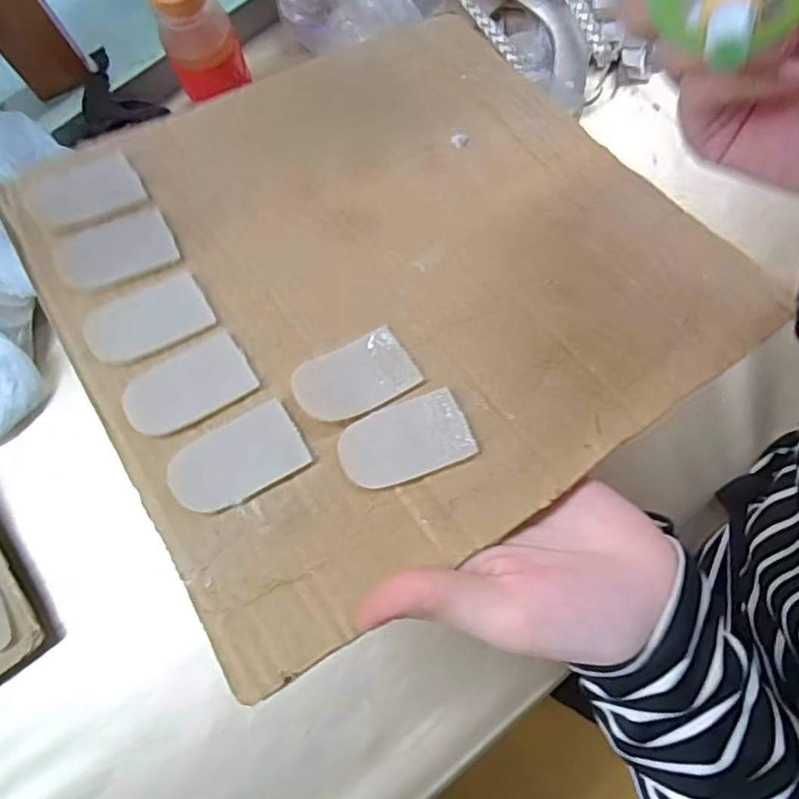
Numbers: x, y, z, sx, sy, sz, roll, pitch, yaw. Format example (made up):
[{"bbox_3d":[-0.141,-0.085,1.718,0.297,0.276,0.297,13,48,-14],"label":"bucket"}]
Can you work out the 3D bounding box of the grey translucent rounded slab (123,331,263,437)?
[{"bbox_3d":[-0.089,-0.005,0.252,0.052,0.004,0.030,-32,71,-17],"label":"grey translucent rounded slab"}]

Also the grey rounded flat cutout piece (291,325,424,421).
[{"bbox_3d":[-0.019,-0.009,0.252,0.050,0.004,0.031,-27,70,-19],"label":"grey rounded flat cutout piece"}]

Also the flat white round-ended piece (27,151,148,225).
[{"bbox_3d":[-0.151,-0.101,0.289,0.050,0.004,0.032,-30,74,-23],"label":"flat white round-ended piece"}]

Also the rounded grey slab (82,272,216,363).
[{"bbox_3d":[-0.112,-0.035,0.265,0.052,0.004,0.033,-26,66,-15],"label":"rounded grey slab"}]

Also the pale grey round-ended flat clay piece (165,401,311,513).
[{"bbox_3d":[-0.065,0.024,0.238,0.052,0.004,0.032,-28,69,-19],"label":"pale grey round-ended flat clay piece"}]

